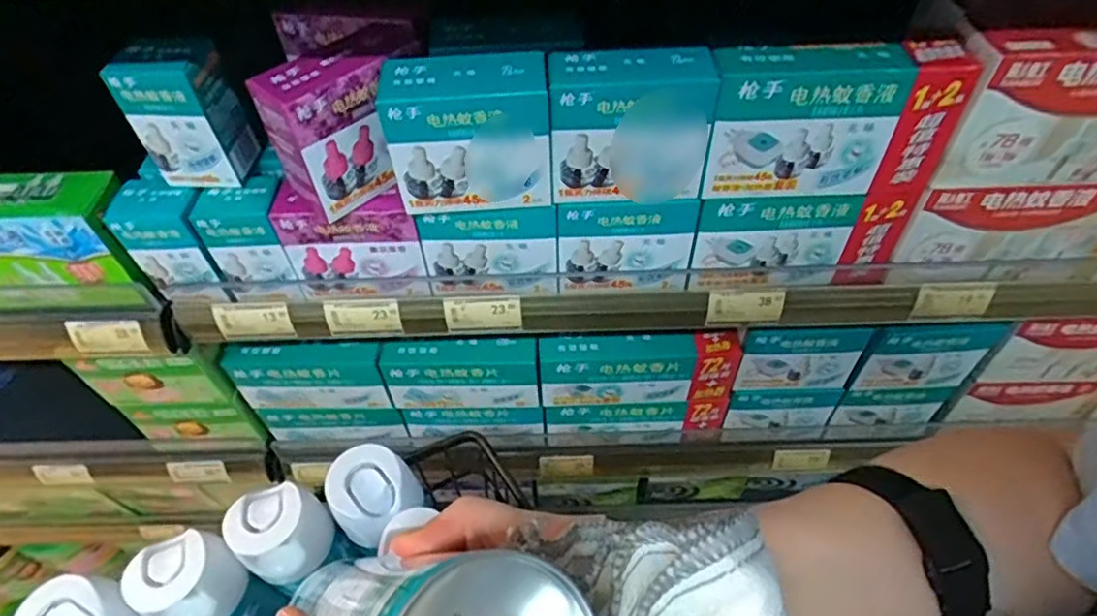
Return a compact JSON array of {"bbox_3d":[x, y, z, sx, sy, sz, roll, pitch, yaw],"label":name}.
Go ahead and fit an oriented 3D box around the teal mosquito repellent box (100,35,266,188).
[{"bbox_3d":[-0.274,-0.148,0.478,0.065,0.103,0.045,1,49,3],"label":"teal mosquito repellent box"}]

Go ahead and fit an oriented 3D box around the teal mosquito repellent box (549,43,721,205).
[{"bbox_3d":[0.058,-0.128,0.454,0.111,0.102,0.043,-2,49,0],"label":"teal mosquito repellent box"}]

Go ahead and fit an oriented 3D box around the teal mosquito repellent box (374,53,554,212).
[{"bbox_3d":[-0.054,-0.120,0.447,0.110,0.104,0.041,-2,49,0],"label":"teal mosquito repellent box"}]

